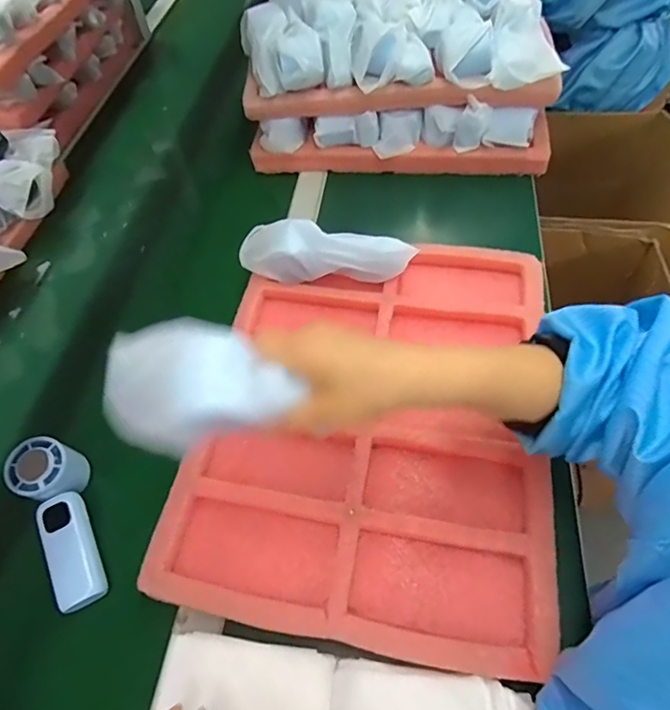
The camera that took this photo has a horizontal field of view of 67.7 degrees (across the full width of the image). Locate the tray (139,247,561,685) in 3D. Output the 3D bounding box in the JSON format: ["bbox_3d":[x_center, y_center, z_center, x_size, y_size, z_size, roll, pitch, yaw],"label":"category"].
[{"bbox_3d":[0.036,0.050,0.494,0.322,0.026,0.418,6,56,8],"label":"tray"}]

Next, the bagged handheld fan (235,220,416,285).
[{"bbox_3d":[-0.010,-0.116,0.581,0.192,0.045,0.059,9,57,10],"label":"bagged handheld fan"}]

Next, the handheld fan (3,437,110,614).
[{"bbox_3d":[-0.251,0.154,0.464,0.049,0.051,0.154,-24,71,-13],"label":"handheld fan"}]

